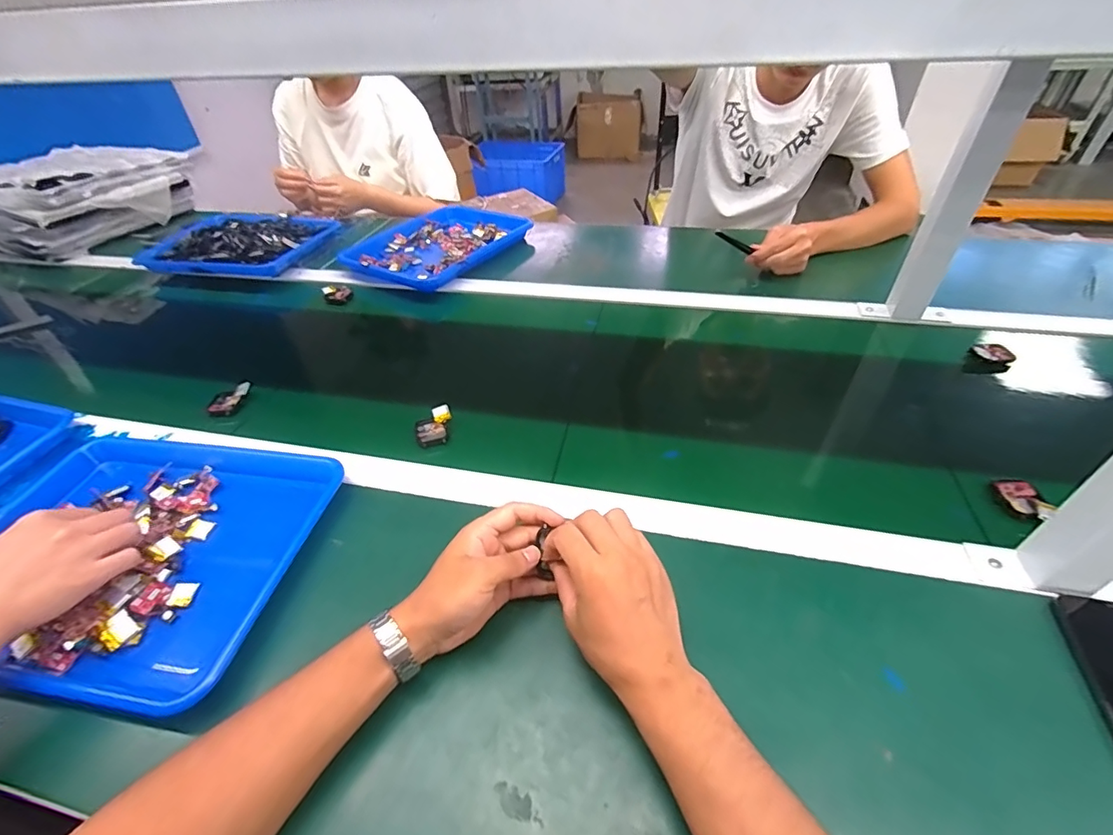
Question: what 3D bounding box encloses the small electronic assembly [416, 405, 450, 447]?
[{"bbox_3d":[-0.148,0.008,0.585,0.034,0.020,0.052,1,43,5],"label":"small electronic assembly"}]

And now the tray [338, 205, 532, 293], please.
[{"bbox_3d":[-0.233,-0.352,0.981,0.260,0.043,0.330,21,48,25],"label":"tray"}]

